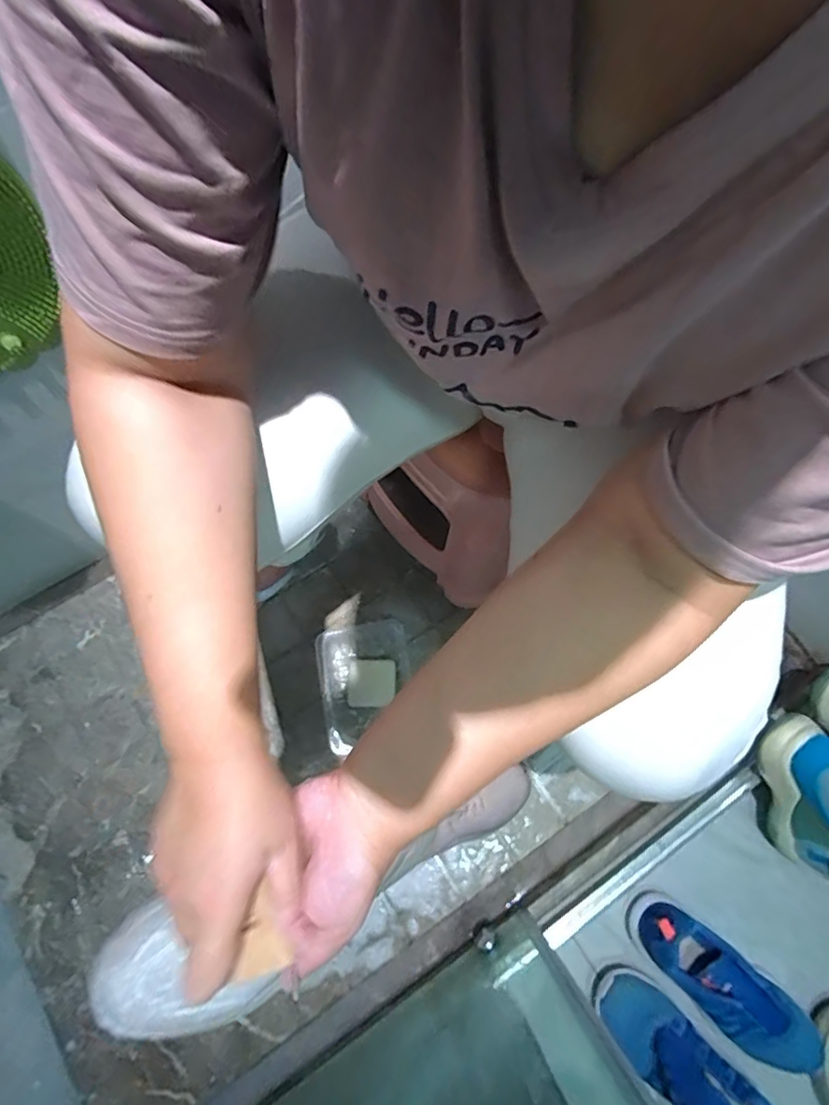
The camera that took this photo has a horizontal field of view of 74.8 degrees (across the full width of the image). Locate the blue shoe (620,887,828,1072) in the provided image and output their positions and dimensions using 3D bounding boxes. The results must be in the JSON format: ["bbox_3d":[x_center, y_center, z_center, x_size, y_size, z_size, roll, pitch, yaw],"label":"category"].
[{"bbox_3d":[0.414,0.572,0.704,0.268,0.099,0.089,39,76,9],"label":"blue shoe"}]

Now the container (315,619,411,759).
[{"bbox_3d":[-0.075,0.205,0.849,0.139,0.050,0.182,-9,74,-4],"label":"container"}]

